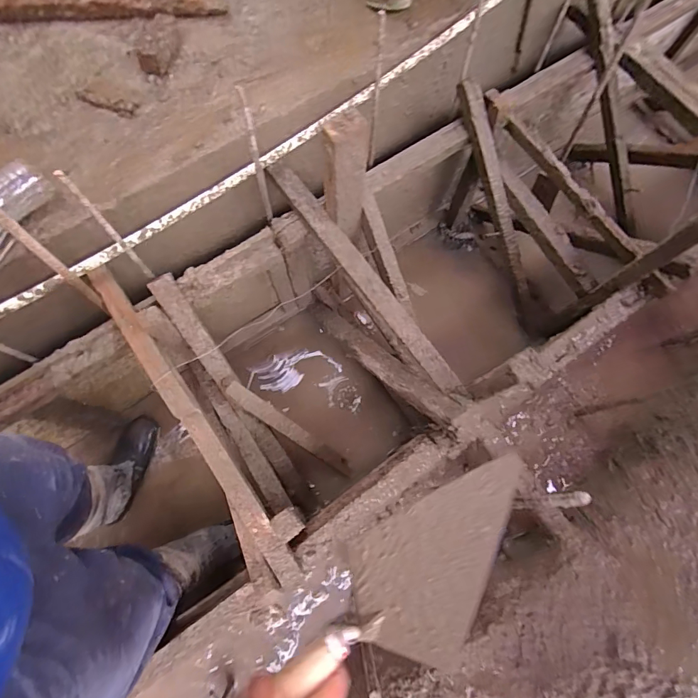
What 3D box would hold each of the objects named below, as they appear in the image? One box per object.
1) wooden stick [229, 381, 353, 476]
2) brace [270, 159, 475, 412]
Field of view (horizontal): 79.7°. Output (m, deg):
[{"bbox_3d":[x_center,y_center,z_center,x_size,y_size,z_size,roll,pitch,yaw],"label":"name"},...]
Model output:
[{"bbox_3d":[-0.131,0.223,1.082,0.460,0.027,0.041,44,75,-34],"label":"wooden stick"},{"bbox_3d":[0.031,-0.147,0.897,0.067,0.051,0.663,-34,78,-10],"label":"brace"}]

